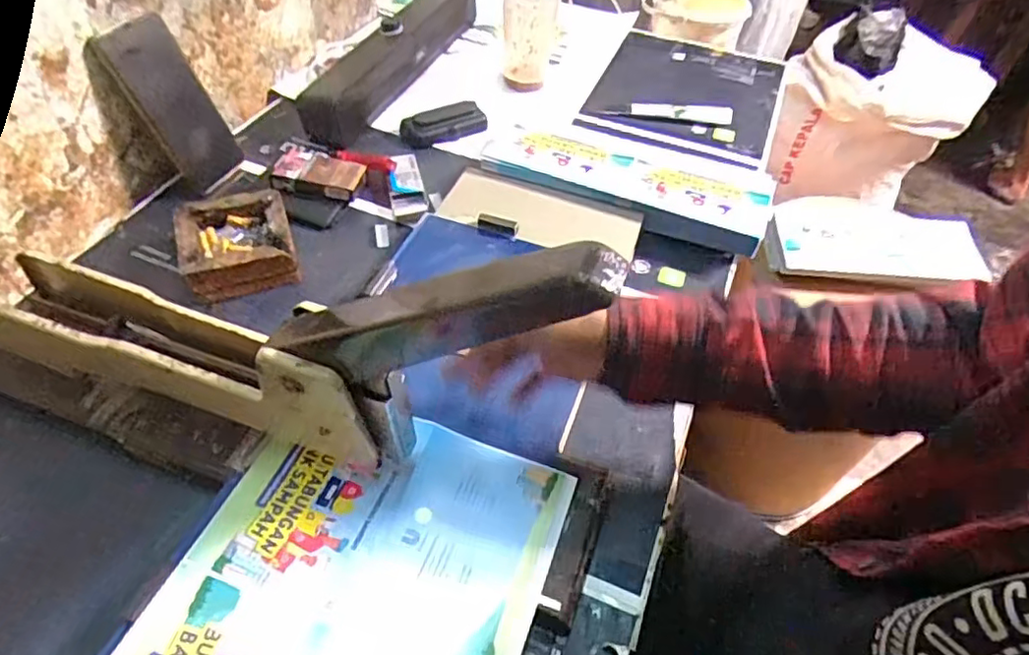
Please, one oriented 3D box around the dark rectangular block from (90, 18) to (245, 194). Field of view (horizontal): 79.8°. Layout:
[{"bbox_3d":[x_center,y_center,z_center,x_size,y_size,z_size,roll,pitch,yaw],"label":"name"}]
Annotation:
[{"bbox_3d":[-0.352,-0.230,0.640,0.020,0.166,0.080,16,55,30],"label":"dark rectangular block"}]

